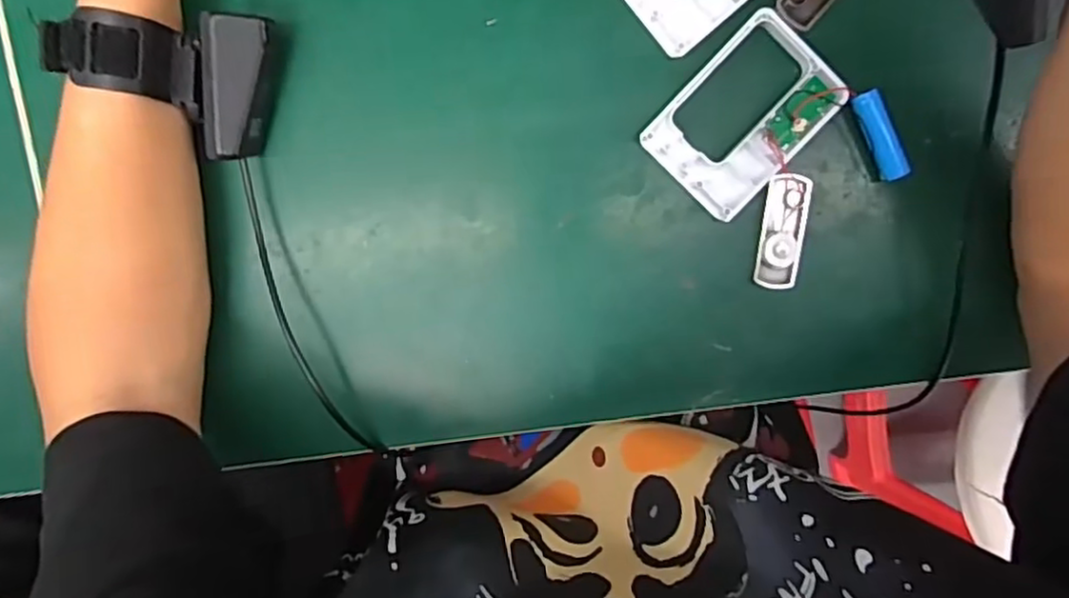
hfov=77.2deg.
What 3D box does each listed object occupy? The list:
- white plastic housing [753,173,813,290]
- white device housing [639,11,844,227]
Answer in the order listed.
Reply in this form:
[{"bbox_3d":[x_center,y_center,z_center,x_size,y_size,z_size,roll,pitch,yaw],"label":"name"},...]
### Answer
[{"bbox_3d":[0.138,-0.037,0.370,0.025,0.011,0.062,5,96,2],"label":"white plastic housing"},{"bbox_3d":[0.112,-0.097,0.359,0.067,0.011,0.095,43,97,-2],"label":"white device housing"}]

